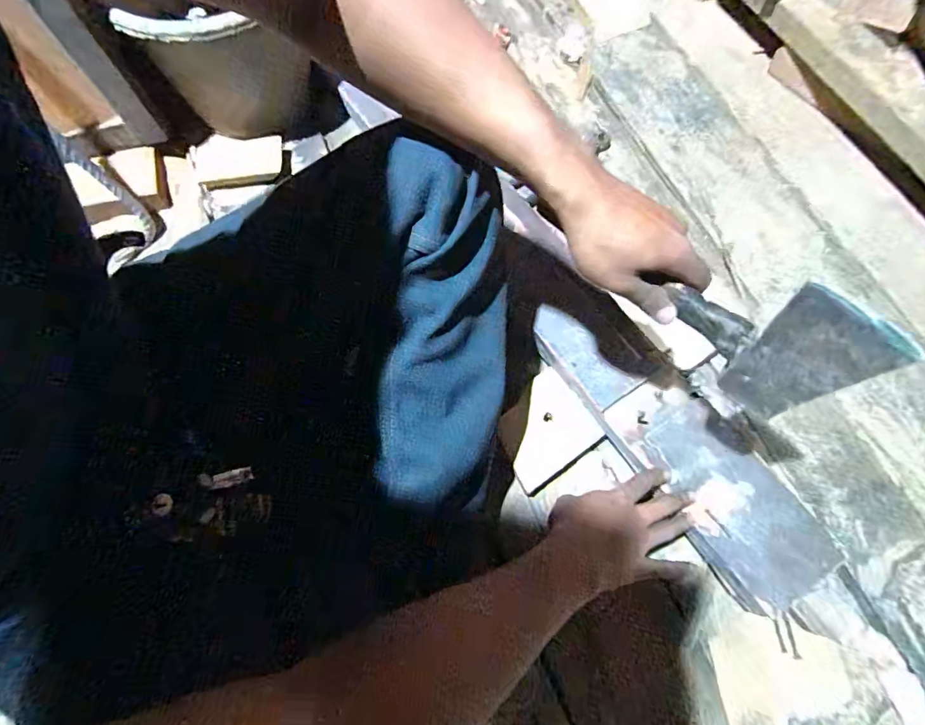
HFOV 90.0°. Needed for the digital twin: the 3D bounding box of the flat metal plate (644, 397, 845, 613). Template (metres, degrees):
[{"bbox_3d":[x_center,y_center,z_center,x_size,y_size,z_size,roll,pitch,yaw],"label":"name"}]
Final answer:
[{"bbox_3d":[0.284,0.136,0.480,0.105,0.005,0.200,-25,68,-5],"label":"flat metal plate"}]

